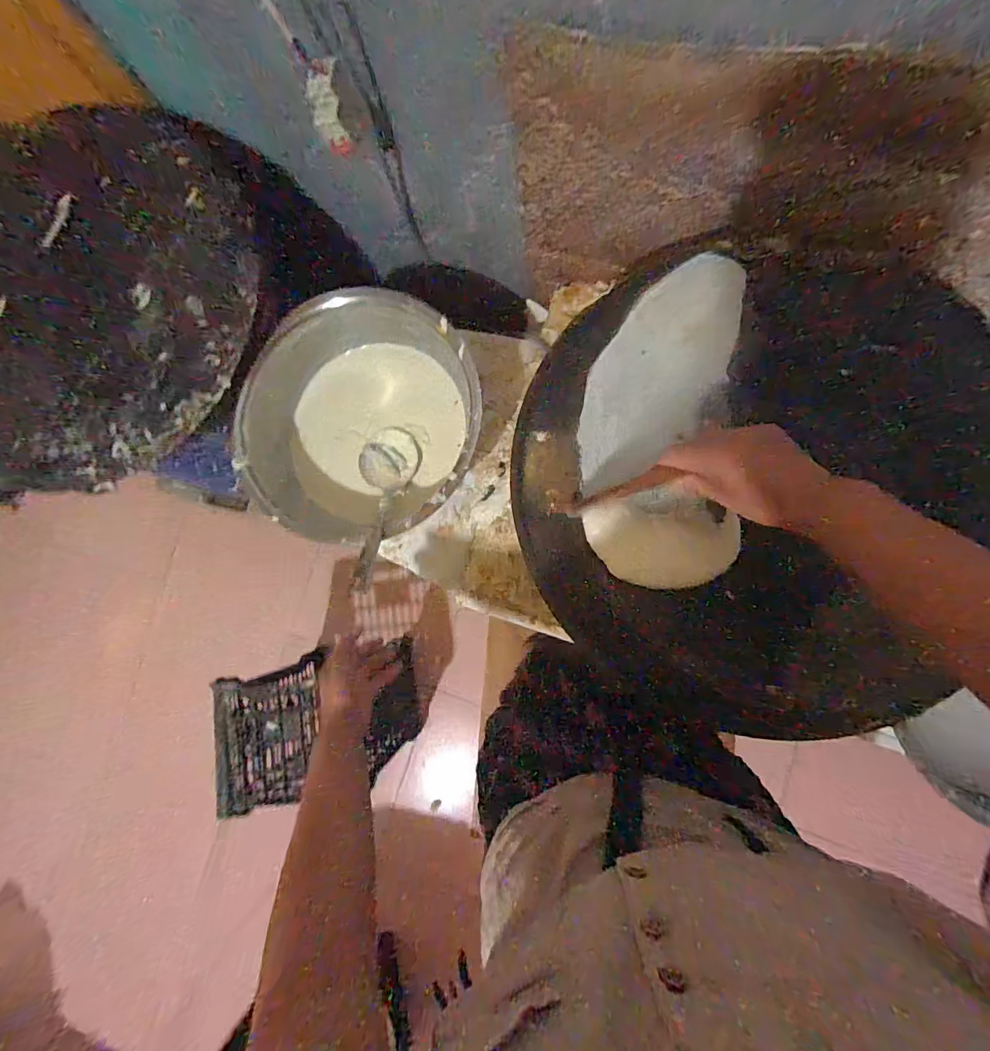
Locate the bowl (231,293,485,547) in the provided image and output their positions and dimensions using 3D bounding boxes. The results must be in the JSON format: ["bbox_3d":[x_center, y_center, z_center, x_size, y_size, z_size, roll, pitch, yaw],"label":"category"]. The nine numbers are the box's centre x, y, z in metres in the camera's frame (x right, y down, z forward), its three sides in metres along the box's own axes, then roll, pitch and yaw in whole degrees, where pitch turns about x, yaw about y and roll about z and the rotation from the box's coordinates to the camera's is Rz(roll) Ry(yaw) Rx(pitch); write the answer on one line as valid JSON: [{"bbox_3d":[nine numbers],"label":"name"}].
[{"bbox_3d":[-0.219,-0.188,0.792,0.400,0.150,0.414,-1,83,7],"label":"bowl"}]

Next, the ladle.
[{"bbox_3d":[-0.192,-0.040,0.756,0.103,0.055,0.330,-2,52,7],"label":"ladle"}]

